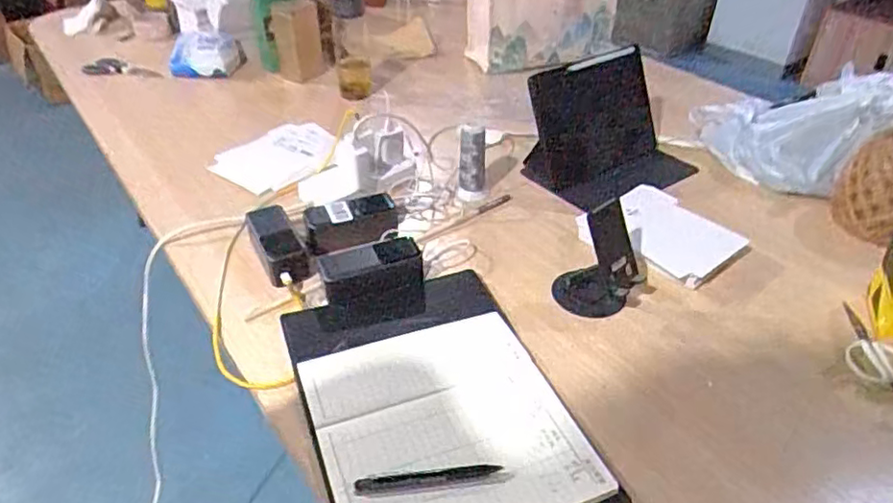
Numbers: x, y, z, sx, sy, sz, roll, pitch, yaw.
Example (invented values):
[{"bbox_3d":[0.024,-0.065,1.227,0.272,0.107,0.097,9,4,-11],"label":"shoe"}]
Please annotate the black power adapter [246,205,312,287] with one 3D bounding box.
[{"bbox_3d":[-0.231,-0.012,0.851,0.052,0.032,0.160,-15,39,-23],"label":"black power adapter"}]

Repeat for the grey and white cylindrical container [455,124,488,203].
[{"bbox_3d":[0.044,-0.140,0.986,0.046,0.111,0.042,2,35,-1],"label":"grey and white cylindrical container"}]

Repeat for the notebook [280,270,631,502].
[{"bbox_3d":[-0.018,0.152,0.664,0.251,0.015,0.363,-11,38,-19],"label":"notebook"}]

